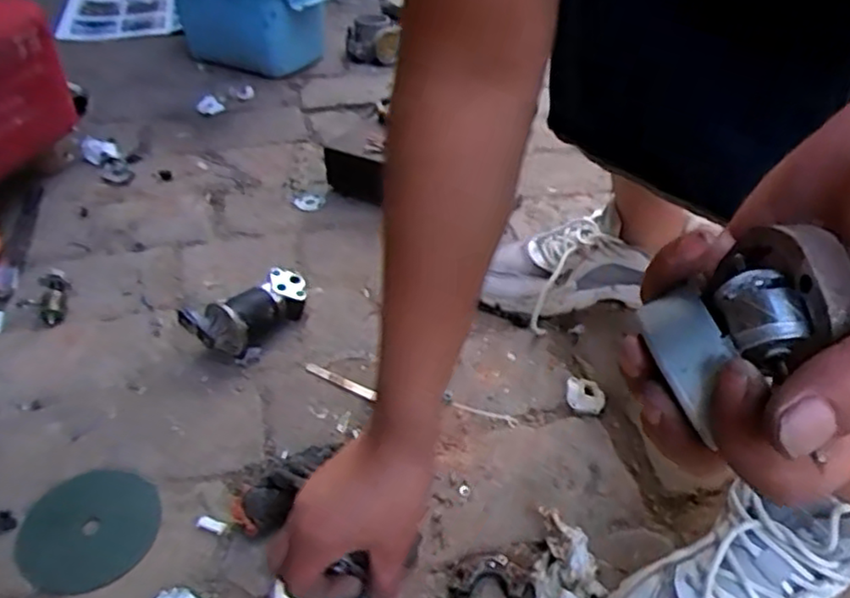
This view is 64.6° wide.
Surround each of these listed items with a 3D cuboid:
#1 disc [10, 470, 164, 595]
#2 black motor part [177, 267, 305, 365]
[{"bbox_3d":[-0.260,0.180,0.527,0.097,0.007,0.103,5,43,-4],"label":"disc"},{"bbox_3d":[-0.175,0.017,0.687,0.134,0.048,0.067,-28,49,-32],"label":"black motor part"}]

